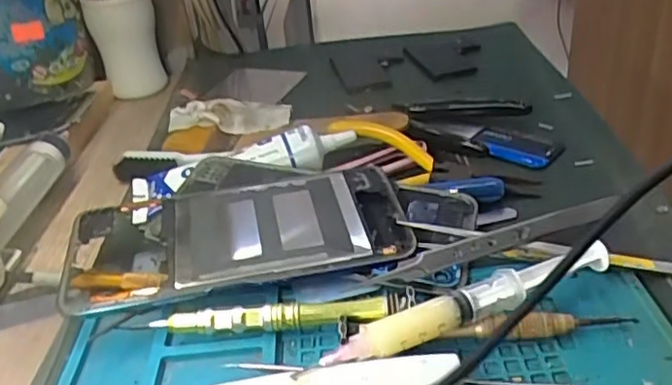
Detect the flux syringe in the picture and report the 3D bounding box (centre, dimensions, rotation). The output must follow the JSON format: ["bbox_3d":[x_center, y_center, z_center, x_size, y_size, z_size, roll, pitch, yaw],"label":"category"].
[{"bbox_3d":[0.056,0.043,0.244,0.127,0.011,0.013,-16,33,-14],"label":"flux syringe"}]

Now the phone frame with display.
[{"bbox_3d":[-0.048,0.017,0.302,0.158,0.011,0.079,-11,32,-6],"label":"phone frame with display"}]

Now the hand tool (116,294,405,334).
[{"bbox_3d":[-0.026,0.054,0.260,0.107,0.015,0.011,-5,32,3],"label":"hand tool"}]

